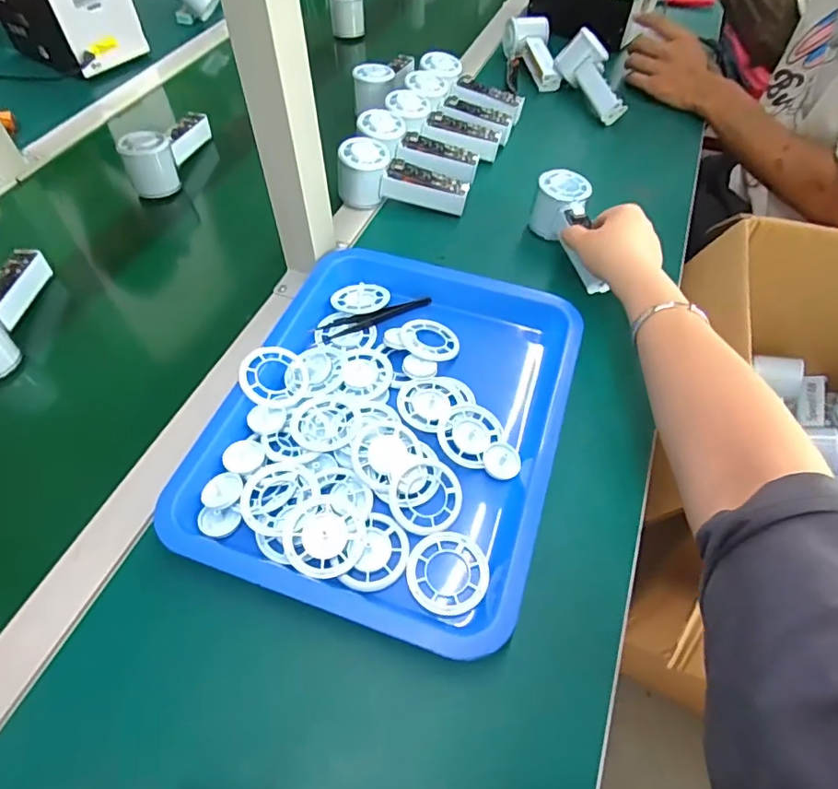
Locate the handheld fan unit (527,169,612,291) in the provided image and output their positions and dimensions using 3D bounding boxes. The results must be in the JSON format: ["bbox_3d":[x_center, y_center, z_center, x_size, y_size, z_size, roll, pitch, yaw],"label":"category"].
[{"bbox_3d":[0.172,-0.169,0.565,0.054,0.058,0.150,-16,59,-12],"label":"handheld fan unit"}]

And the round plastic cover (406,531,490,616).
[{"bbox_3d":[0.021,0.128,0.385,0.058,0.004,0.059,1,54,-1],"label":"round plastic cover"}]

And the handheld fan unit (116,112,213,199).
[{"bbox_3d":[-0.314,-0.310,0.664,0.050,0.059,0.154,7,54,4],"label":"handheld fan unit"}]

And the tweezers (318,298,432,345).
[{"bbox_3d":[-0.042,-0.078,0.521,0.113,0.010,0.021,-22,58,-16],"label":"tweezers"}]

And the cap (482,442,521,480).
[{"bbox_3d":[0.067,0.052,0.430,0.030,0.006,0.029,1,54,-1],"label":"cap"}]

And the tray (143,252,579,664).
[{"bbox_3d":[-0.012,0.006,0.460,0.267,0.036,0.363,17,58,9],"label":"tray"}]

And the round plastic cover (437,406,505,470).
[{"bbox_3d":[0.042,0.033,0.444,0.050,0.010,0.055,1,54,-1],"label":"round plastic cover"}]

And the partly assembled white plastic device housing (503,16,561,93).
[{"bbox_3d":[0.179,-0.528,0.828,0.063,0.044,0.152,-16,73,-12],"label":"partly assembled white plastic device housing"}]

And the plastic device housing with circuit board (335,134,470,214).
[{"bbox_3d":[-0.017,-0.254,0.621,0.145,0.059,0.053,4,54,1],"label":"plastic device housing with circuit board"}]

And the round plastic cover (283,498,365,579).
[{"bbox_3d":[-0.069,0.102,0.387,0.055,0.010,0.057,1,54,-1],"label":"round plastic cover"}]

